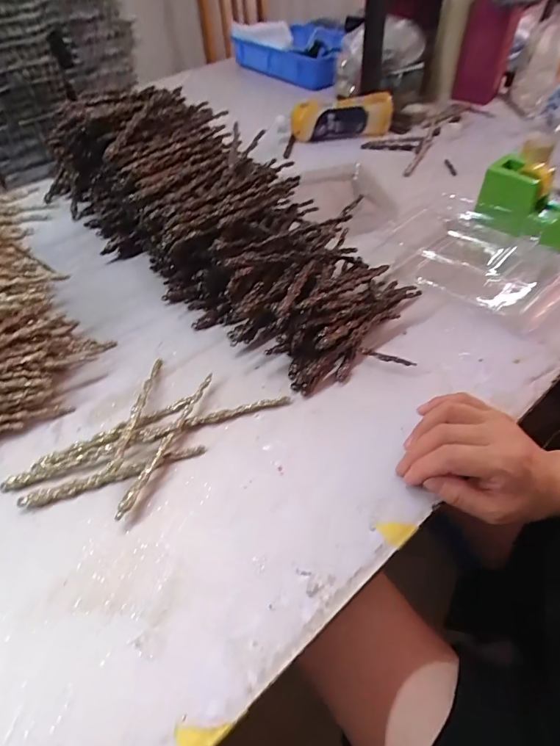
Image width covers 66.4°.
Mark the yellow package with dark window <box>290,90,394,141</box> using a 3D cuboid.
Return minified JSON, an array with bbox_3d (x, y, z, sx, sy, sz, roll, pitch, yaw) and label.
[{"bbox_3d":[0.122,-0.501,0.835,0.209,0.066,0.075,-7,50,-5],"label":"yellow package with dark window"}]

